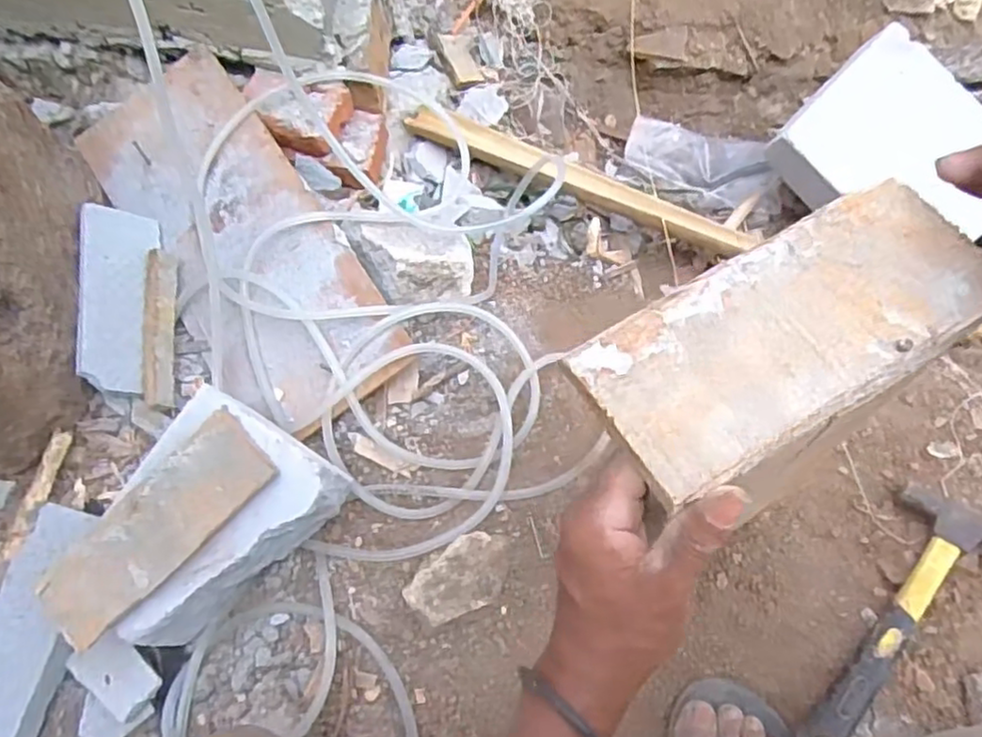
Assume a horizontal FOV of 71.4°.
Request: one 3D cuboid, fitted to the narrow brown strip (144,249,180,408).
[{"bbox_3d":[-0.338,-0.042,0.699,0.031,0.012,0.167,6,69,-37],"label":"narrow brown strip"}]

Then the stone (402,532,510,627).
[{"bbox_3d":[-0.026,0.185,0.609,0.098,0.025,0.058,-33,67,-14],"label":"stone"}]

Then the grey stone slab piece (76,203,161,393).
[{"bbox_3d":[-0.375,-0.075,0.684,0.067,0.018,0.193,10,68,-39],"label":"grey stone slab piece"}]

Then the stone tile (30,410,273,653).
[{"bbox_3d":[-0.272,0.128,0.555,0.198,0.013,0.074,-44,82,-10],"label":"stone tile"}]

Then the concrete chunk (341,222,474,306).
[{"bbox_3d":[-0.088,-0.117,0.743,0.132,0.057,0.082,-2,63,1],"label":"concrete chunk"}]

